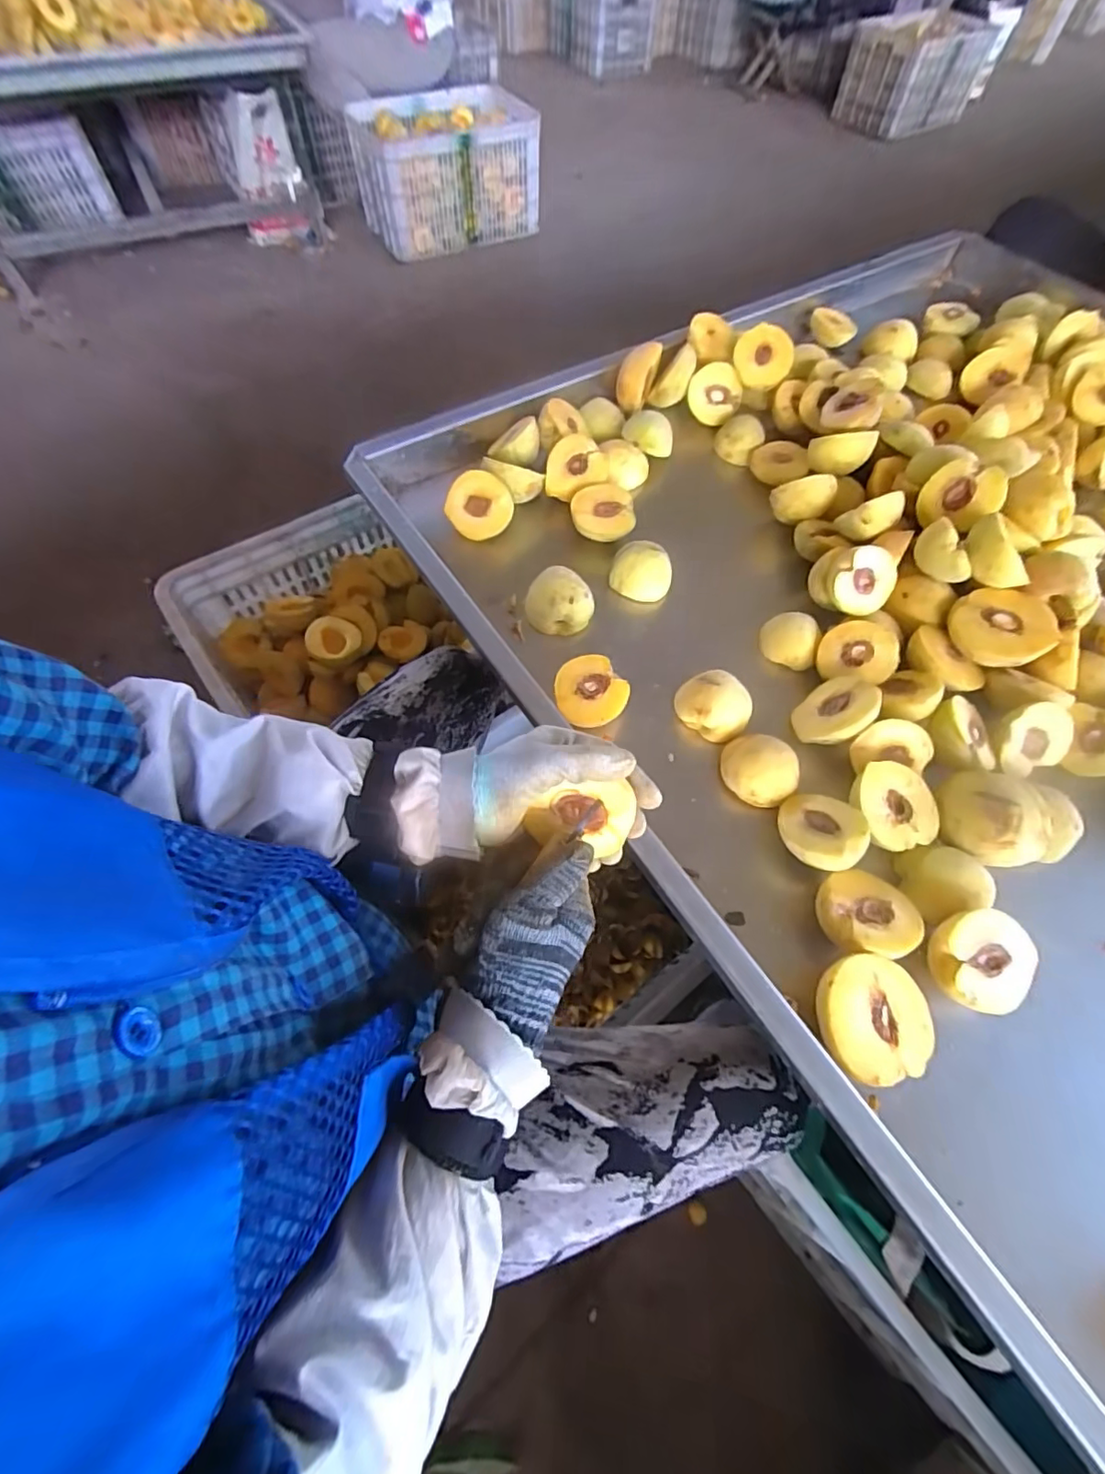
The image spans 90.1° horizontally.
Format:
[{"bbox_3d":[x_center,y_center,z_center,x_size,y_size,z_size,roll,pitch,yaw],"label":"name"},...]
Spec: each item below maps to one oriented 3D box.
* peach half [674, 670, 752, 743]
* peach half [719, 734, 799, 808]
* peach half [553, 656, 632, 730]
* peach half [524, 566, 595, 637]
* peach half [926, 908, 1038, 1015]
[{"bbox_3d":[0.148,-0.029,0.502,0.062,0.036,0.050,40,67,15],"label":"peach half"},{"bbox_3d":[0.177,0.027,0.474,0.059,0.037,0.064,2,63,-3],"label":"peach half"},{"bbox_3d":[0.031,-0.035,0.497,0.062,0.035,0.061,1,62,-1],"label":"peach half"},{"bbox_3d":[0.007,-0.129,0.544,0.057,0.041,0.056,2,63,-3],"label":"peach half"},{"bbox_3d":[0.307,0.164,0.403,0.068,0.045,0.065,1,62,-1],"label":"peach half"}]

